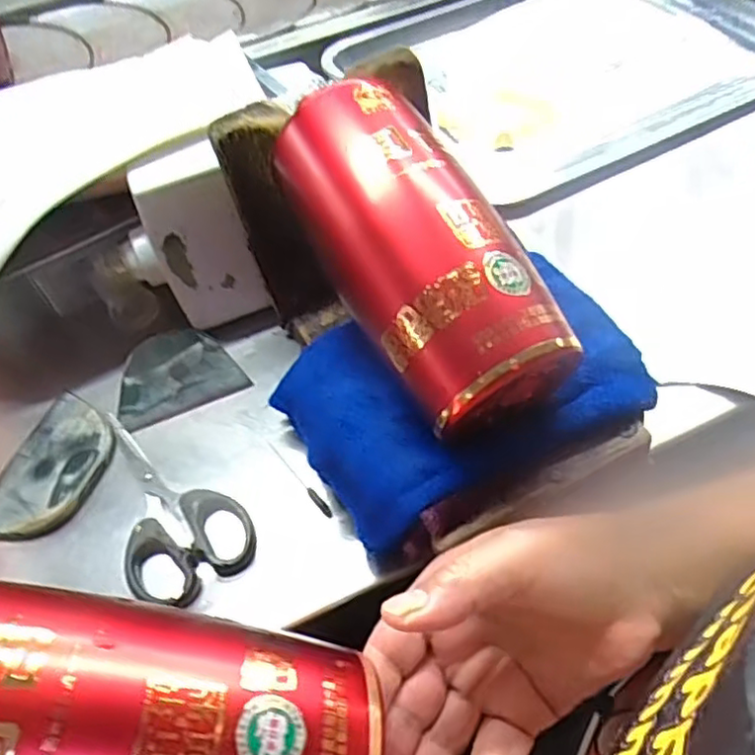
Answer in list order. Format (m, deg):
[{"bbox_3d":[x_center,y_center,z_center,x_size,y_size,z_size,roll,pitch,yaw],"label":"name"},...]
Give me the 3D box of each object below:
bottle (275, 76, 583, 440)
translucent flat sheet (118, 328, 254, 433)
[{"bbox_3d":[0.016,-0.056,0.322,0.077,0.086,0.196,-26,58,-12],"label":"bottle"},{"bbox_3d":[-0.127,-0.004,0.423,0.077,0.004,0.059,-21,65,-9],"label":"translucent flat sheet"}]

